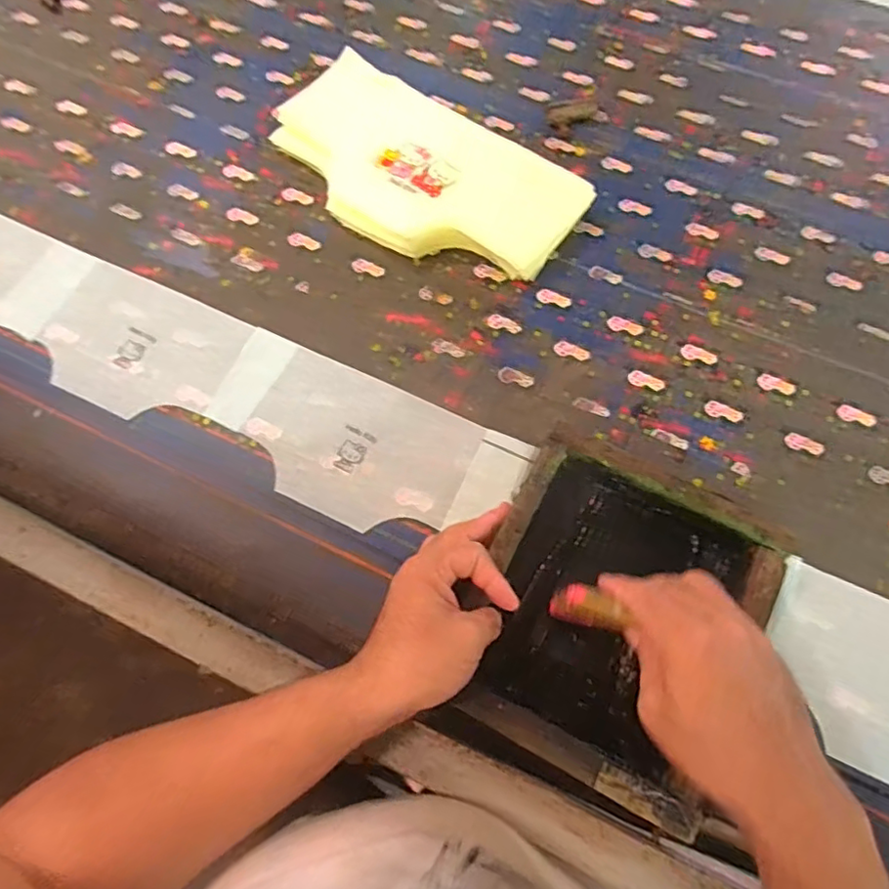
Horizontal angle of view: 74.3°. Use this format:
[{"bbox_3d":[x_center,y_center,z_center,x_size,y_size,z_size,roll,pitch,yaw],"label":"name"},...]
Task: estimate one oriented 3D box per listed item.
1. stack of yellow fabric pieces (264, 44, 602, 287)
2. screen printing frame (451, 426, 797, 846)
[{"bbox_3d":[-0.033,-0.291,0.631,0.346,0.045,0.170,34,70,13],"label":"stack of yellow fabric pieces"},{"bbox_3d":[0.127,0.133,0.459,0.203,0.062,0.242,28,68,11],"label":"screen printing frame"}]

